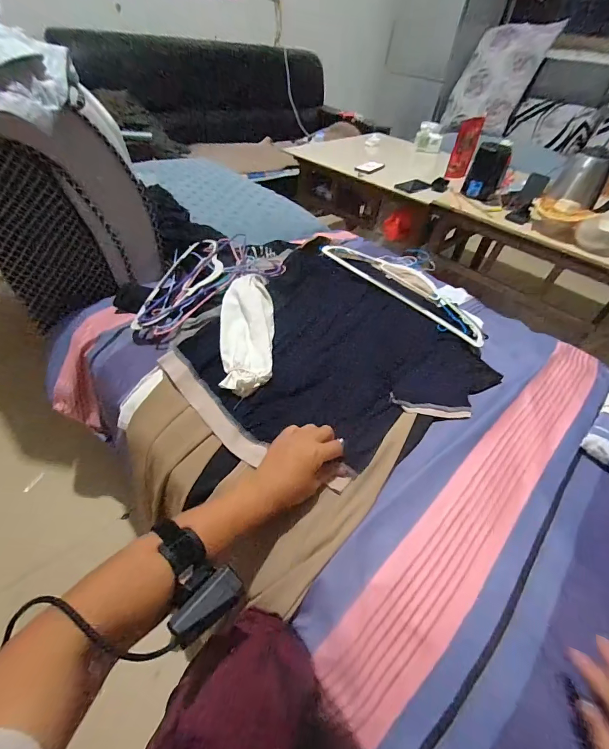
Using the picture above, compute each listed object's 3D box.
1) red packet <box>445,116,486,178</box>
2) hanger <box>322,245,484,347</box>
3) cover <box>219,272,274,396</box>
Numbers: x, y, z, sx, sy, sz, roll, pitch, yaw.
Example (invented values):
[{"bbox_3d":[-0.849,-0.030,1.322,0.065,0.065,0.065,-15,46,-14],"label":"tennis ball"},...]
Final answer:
[{"bbox_3d":[0.693,-0.981,1.513,0.089,0.222,0.043,19,32,10],"label":"red packet"},{"bbox_3d":[0.242,-0.212,0.810,0.405,0.045,0.129,34,58,20],"label":"hanger"},{"bbox_3d":[-0.107,-0.089,0.653,0.097,0.031,0.286,-1,53,-5],"label":"cover"}]

